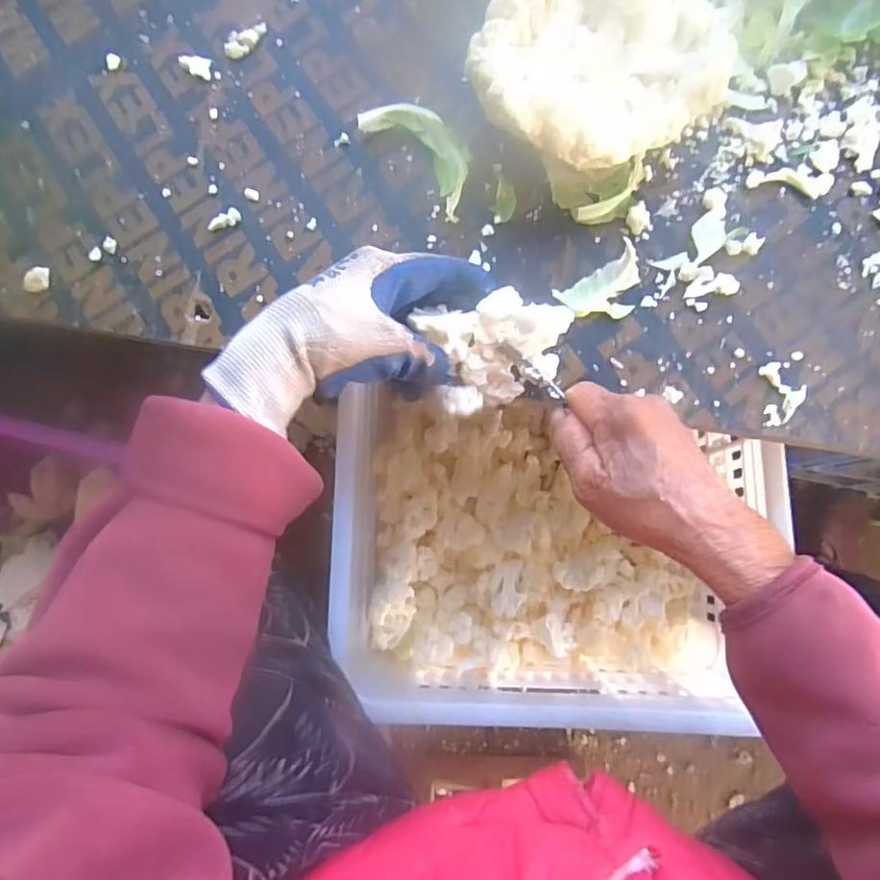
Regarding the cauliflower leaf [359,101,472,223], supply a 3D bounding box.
[{"bbox_3d":[-0.008,-0.202,0.402,0.046,0.019,0.107,-37,75,-9],"label":"cauliflower leaf"}]

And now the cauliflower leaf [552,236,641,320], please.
[{"bbox_3d":[0.115,-0.105,0.386,0.061,0.007,0.042,-45,83,-2],"label":"cauliflower leaf"}]

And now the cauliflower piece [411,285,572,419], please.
[{"bbox_3d":[0.034,-0.058,0.347,0.083,0.042,0.064,-19,83,1],"label":"cauliflower piece"}]

